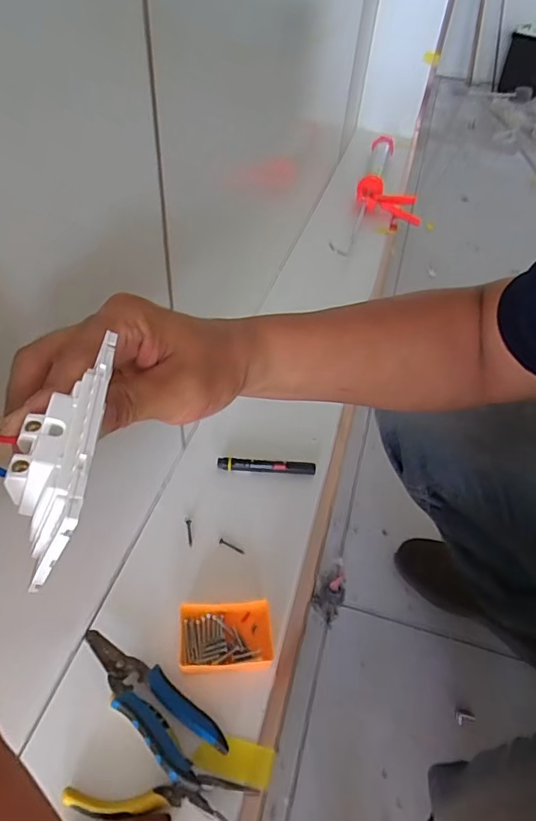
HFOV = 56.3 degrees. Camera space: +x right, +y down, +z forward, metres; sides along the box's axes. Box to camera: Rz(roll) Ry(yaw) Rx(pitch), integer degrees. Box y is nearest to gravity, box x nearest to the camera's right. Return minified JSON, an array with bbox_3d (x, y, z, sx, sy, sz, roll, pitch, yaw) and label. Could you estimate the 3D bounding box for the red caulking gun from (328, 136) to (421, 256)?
[{"bbox_3d":[0.277,-0.488,1.148,0.159,0.087,0.394,15,61,9],"label":"red caulking gun"}]

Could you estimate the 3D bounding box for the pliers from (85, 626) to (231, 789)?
[{"bbox_3d":[-0.114,0.262,0.467,0.163,0.022,0.054,34,52,26],"label":"pliers"}]

